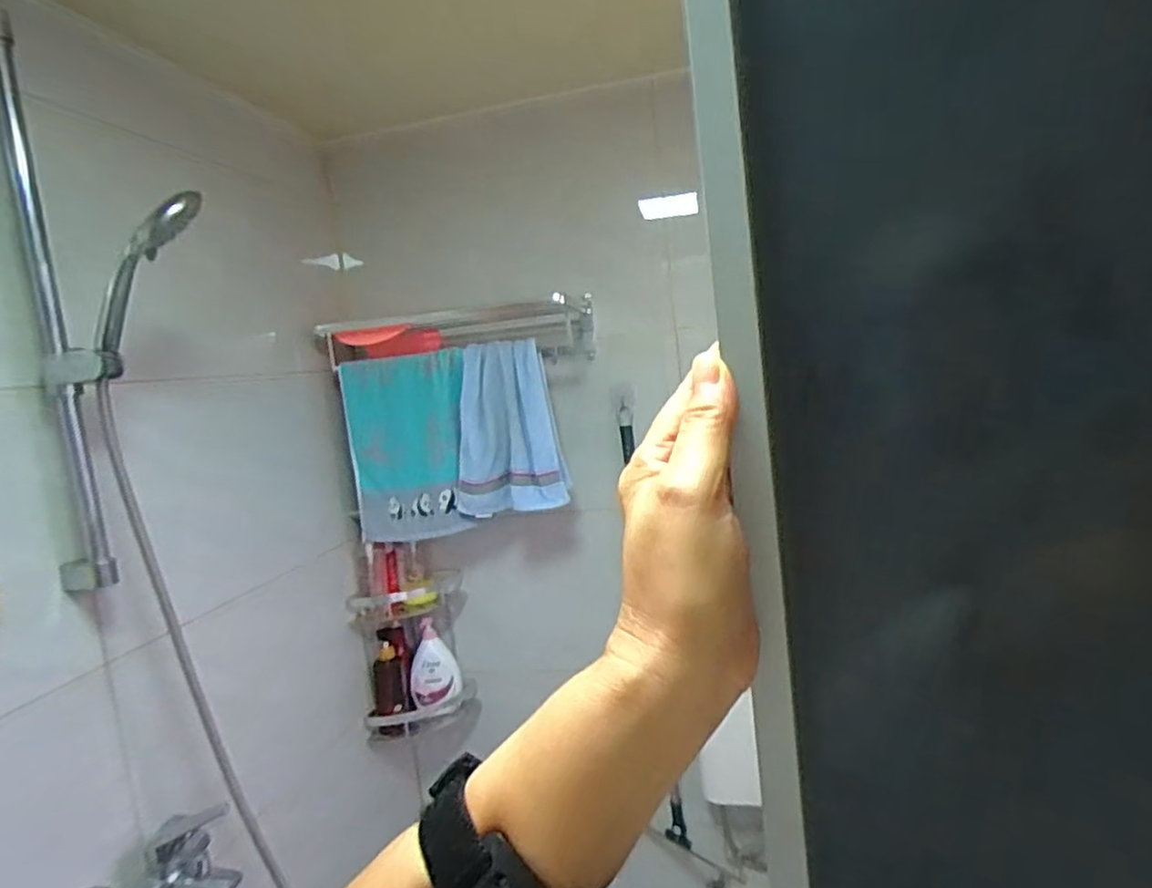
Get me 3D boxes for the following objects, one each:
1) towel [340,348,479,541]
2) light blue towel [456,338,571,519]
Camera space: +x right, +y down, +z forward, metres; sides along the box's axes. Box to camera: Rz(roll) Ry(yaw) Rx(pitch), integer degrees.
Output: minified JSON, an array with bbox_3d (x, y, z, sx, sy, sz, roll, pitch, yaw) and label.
[{"bbox_3d":[-0.360,0.006,1.517,0.262,0.392,0.079,-6,8,3],"label":"towel"},{"bbox_3d":[-0.154,-0.028,1.454,0.237,0.345,0.053,-7,8,0],"label":"light blue towel"}]

